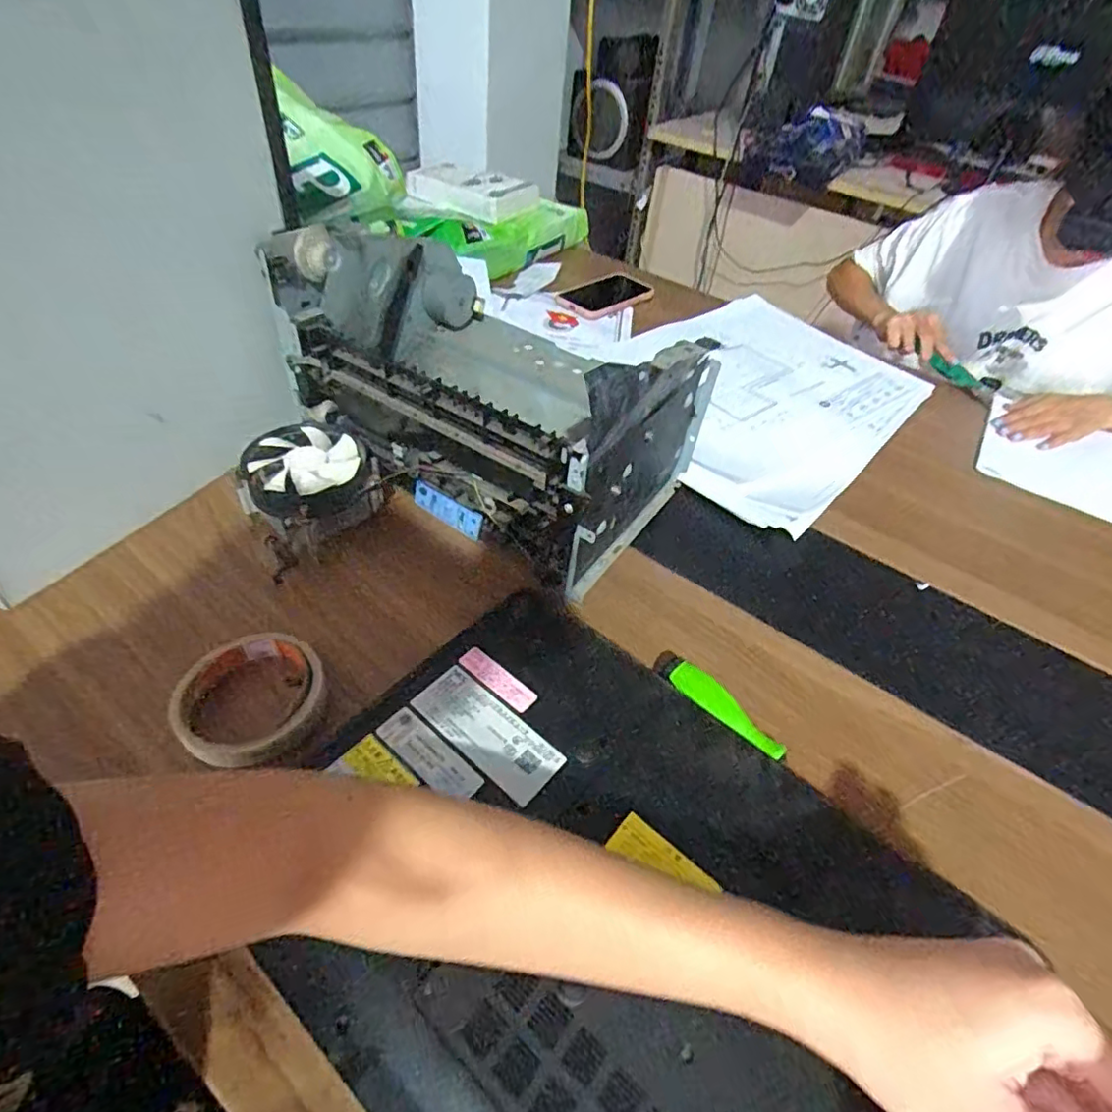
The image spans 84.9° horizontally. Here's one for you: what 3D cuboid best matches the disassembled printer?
[{"bbox_3d":[-0.055,-0.154,0.535,0.312,0.182,0.212,29,50,20],"label":"disassembled printer"}]

